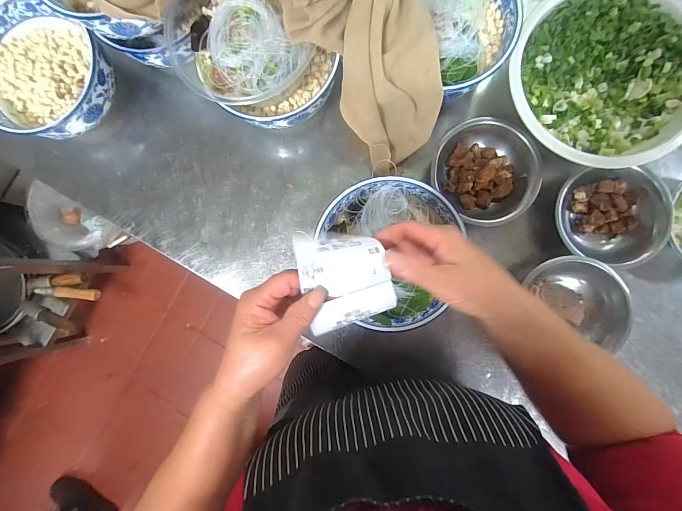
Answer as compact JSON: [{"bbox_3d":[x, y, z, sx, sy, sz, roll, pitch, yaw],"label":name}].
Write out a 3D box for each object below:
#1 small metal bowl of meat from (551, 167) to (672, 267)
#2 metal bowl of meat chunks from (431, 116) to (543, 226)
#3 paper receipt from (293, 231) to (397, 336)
[{"bbox_3d":[0.333,-0.046,0.424,0.133,0.039,0.121,0,84,3],"label":"small metal bowl of meat"},{"bbox_3d":[0.183,-0.104,0.429,0.114,0.046,0.130,-31,83,0],"label":"metal bowl of meat chunks"},{"bbox_3d":[0.004,0.017,0.285,0.074,0.018,0.089,-15,114,-10],"label":"paper receipt"}]

